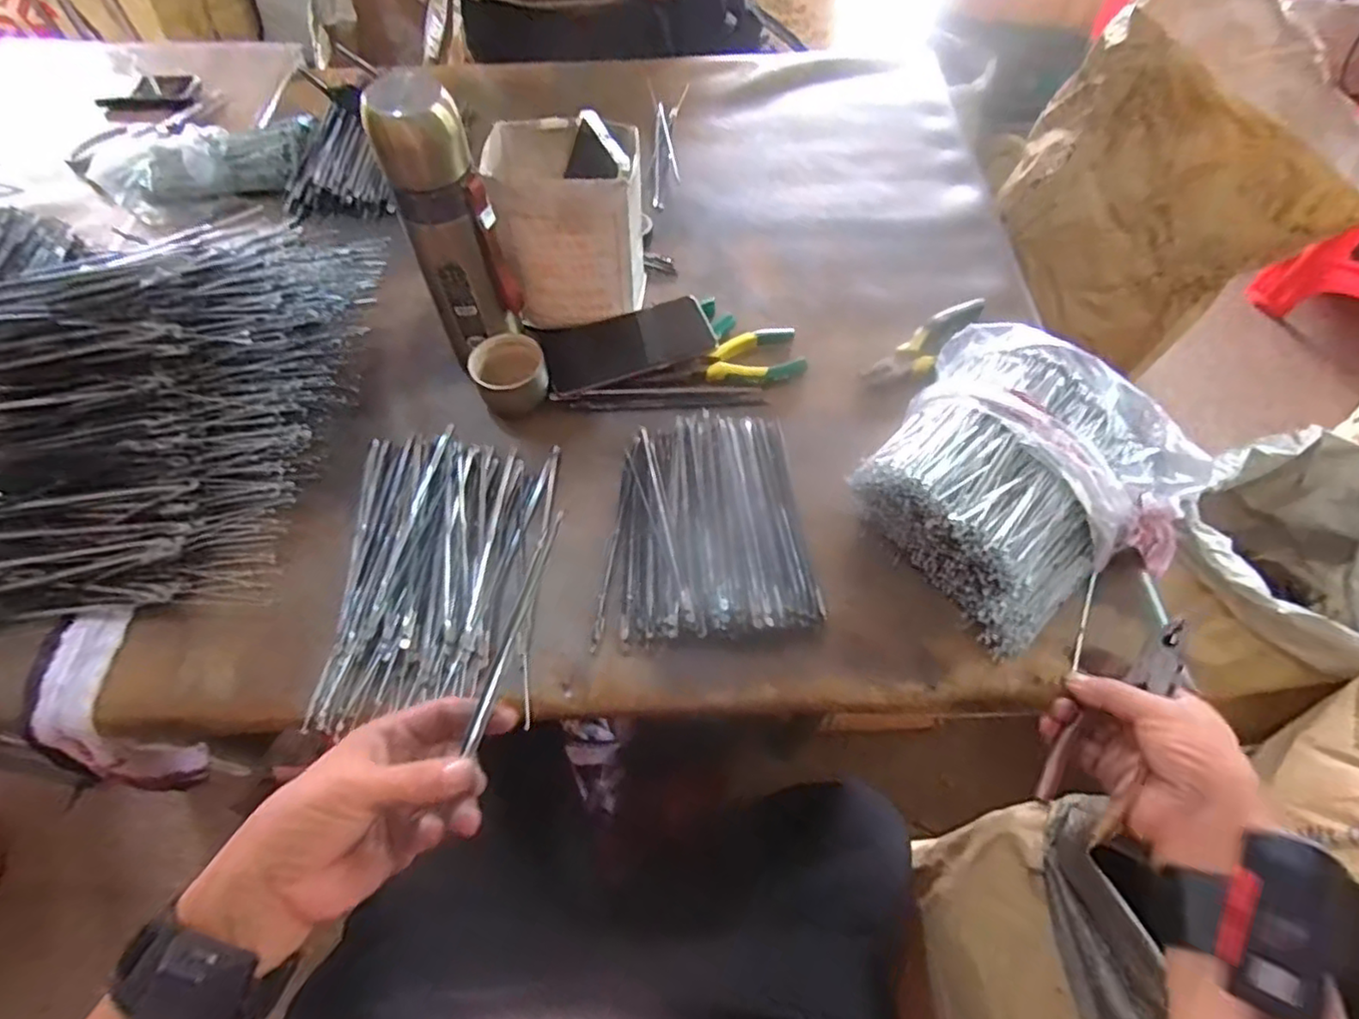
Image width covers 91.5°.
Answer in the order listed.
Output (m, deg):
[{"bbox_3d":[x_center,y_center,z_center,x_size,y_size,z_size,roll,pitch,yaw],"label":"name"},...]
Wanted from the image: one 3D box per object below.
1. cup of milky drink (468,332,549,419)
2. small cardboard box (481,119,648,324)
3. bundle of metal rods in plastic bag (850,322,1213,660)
[{"bbox_3d":[-0.147,-0.117,0.585,0.060,0.044,0.058,0,60,0],"label":"cup of milky drink"},{"bbox_3d":[-0.096,-0.245,0.596,0.123,0.157,0.110,-8,60,-5],"label":"small cardboard box"},{"bbox_3d":[0.252,-0.019,0.504,0.207,0.096,0.212,-38,67,-20],"label":"bundle of metal rods in plastic bag"}]

